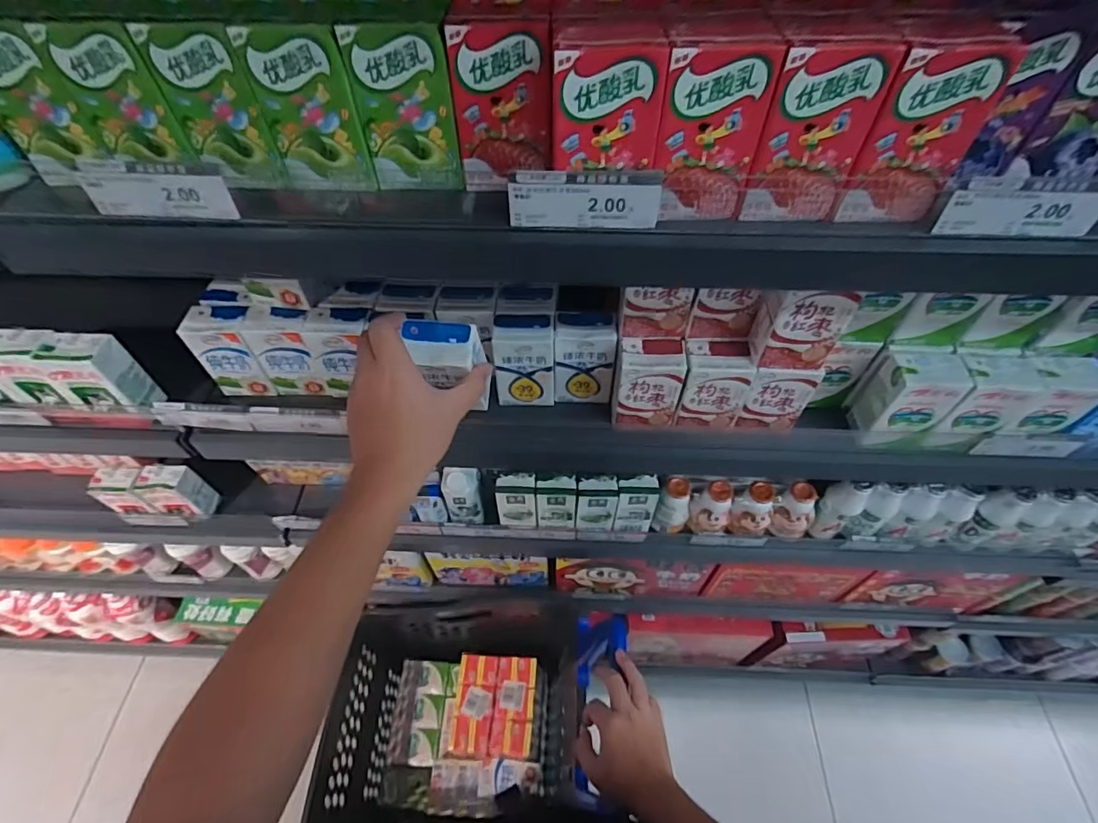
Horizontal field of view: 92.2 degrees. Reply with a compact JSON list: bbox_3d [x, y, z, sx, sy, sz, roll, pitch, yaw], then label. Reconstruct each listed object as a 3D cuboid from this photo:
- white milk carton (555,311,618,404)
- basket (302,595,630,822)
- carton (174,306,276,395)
[{"bbox_3d":[0.040,-0.062,0.585,0.063,0.113,0.048,3,54,3],"label":"white milk carton"},{"bbox_3d":[-0.173,0.585,1.017,0.423,0.216,0.384,-2,54,0],"label":"basket"},{"bbox_3d":[-0.352,-0.067,0.592,0.061,0.103,0.044,-3,54,-1],"label":"carton"}]

